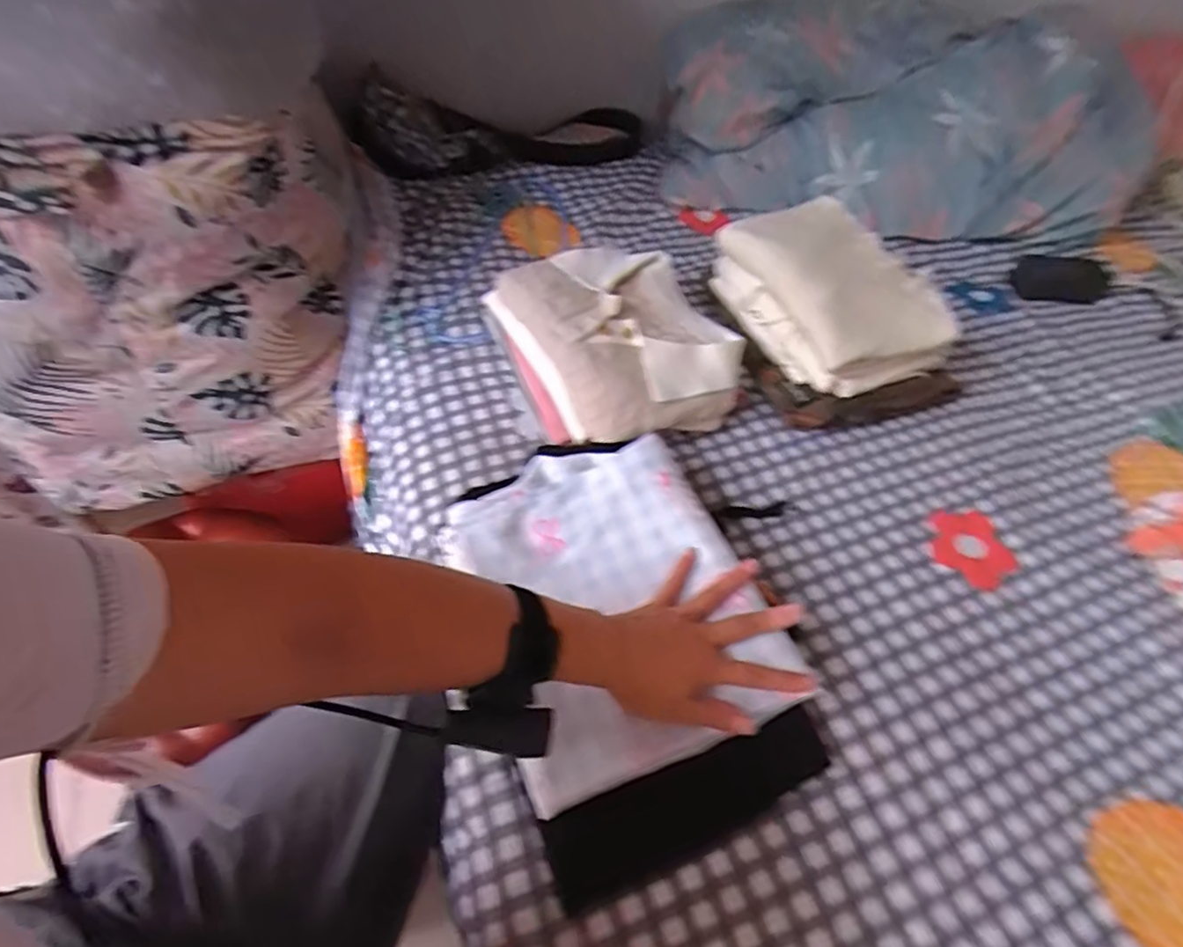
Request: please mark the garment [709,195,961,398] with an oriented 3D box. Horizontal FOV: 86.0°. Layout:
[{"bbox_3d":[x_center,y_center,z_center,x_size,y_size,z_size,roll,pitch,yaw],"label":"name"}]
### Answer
[{"bbox_3d":[0.287,-0.215,0.760,0.177,0.098,0.239,-19,57,-20],"label":"garment"}]

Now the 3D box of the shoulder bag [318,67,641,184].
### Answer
[{"bbox_3d":[-0.137,-0.568,1.001,0.470,0.141,0.198,-21,57,-21],"label":"shoulder bag"}]

